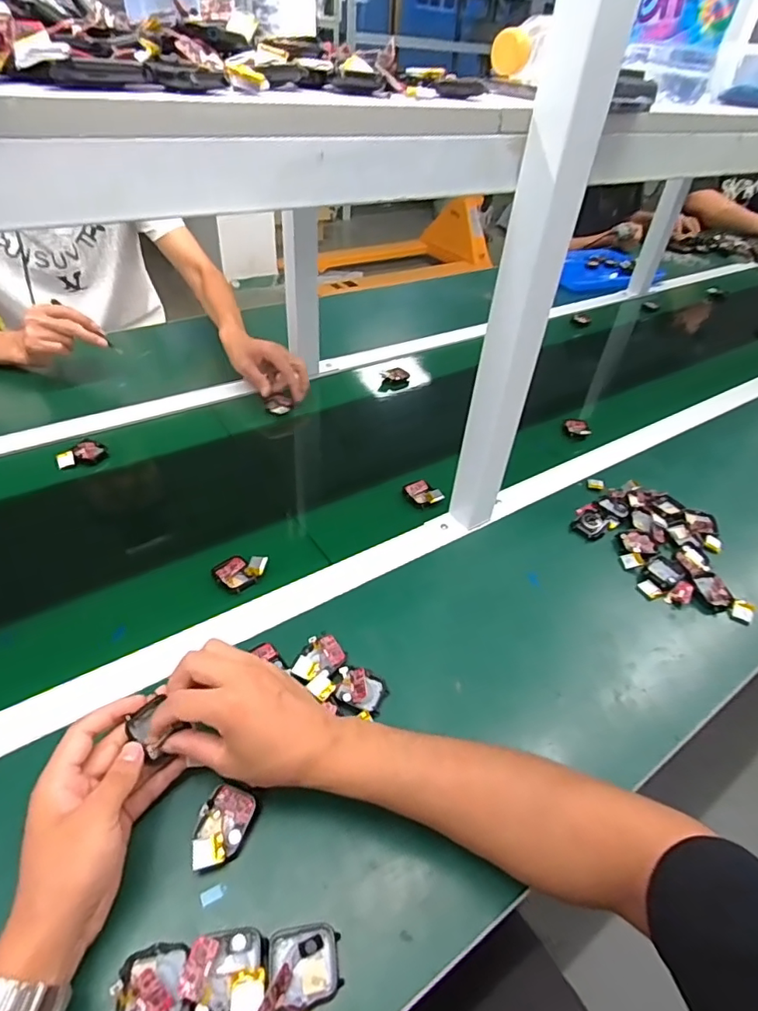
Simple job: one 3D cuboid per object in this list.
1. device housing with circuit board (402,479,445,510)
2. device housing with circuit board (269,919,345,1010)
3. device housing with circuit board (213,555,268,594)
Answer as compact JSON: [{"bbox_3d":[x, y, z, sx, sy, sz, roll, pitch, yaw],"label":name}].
[{"bbox_3d":[0.058,-0.016,0.685,0.037,0.017,0.051,-16,47,-22],"label":"device housing with circuit board"},{"bbox_3d":[-0.047,0.297,0.337,0.044,0.013,0.043,-5,43,-11],"label":"device housing with circuit board"},{"bbox_3d":[-0.153,0.070,0.571,0.046,0.023,0.050,35,50,28],"label":"device housing with circuit board"}]

